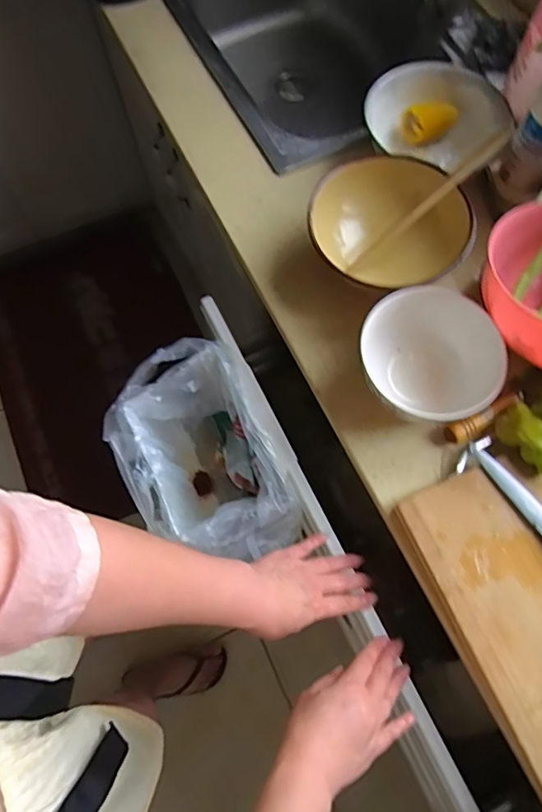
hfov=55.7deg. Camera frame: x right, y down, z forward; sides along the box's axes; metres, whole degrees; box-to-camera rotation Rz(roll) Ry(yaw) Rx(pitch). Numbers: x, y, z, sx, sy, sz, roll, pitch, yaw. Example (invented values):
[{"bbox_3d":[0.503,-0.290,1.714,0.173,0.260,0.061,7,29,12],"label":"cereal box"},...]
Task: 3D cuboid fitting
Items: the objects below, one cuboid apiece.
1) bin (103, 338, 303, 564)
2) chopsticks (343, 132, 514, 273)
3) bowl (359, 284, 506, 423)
[{"bbox_3d":[-0.086,0.073,0.704,0.193,0.181,0.288,-30,73,-9],"label":"bin"},{"bbox_3d":[0.180,-0.231,0.590,0.228,0.014,0.015,-39,73,11],"label":"chopsticks"},{"bbox_3d":[0.163,-0.046,0.543,0.136,0.063,0.144,-25,72,-8],"label":"bowl"}]

